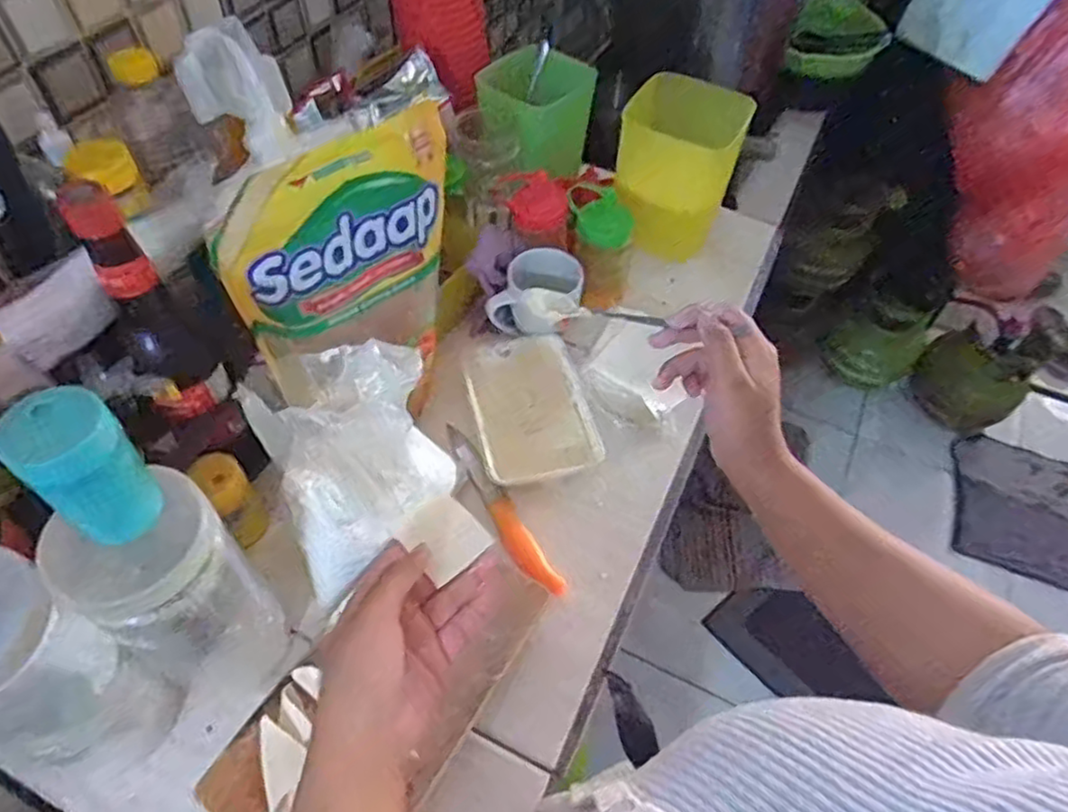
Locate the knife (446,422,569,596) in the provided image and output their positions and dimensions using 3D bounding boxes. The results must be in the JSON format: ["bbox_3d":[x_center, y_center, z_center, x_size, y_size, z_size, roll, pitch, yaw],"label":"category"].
[{"bbox_3d":[-0.035,0.093,0.644,0.029,0.023,0.201,-25,59,-19],"label":"knife"}]

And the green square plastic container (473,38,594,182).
[{"bbox_3d":[0.008,-0.358,0.838,0.121,0.107,0.106,-35,63,-25],"label":"green square plastic container"}]

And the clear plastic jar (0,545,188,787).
[{"bbox_3d":[-0.310,0.172,0.428,0.081,0.195,0.091,26,57,15],"label":"clear plastic jar"}]

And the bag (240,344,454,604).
[{"bbox_3d":[-0.142,0.039,0.562,0.133,0.186,0.141,-19,58,-16],"label":"bag"}]

